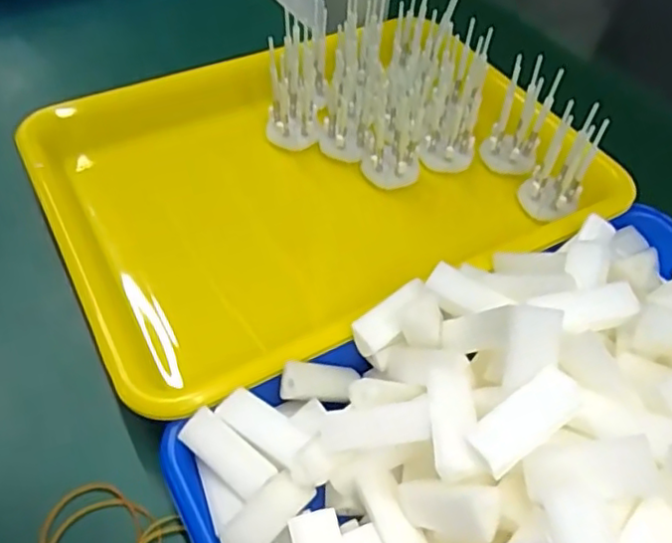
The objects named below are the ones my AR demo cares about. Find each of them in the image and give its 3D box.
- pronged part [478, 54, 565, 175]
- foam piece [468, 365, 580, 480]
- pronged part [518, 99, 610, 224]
[{"bbox_3d":[0.124,-0.102,0.421,0.035,0.075,0.017,22,31,12],"label":"pronged part"},{"bbox_3d":[0.073,0.057,0.242,0.047,0.007,0.020,-37,61,-13],"label":"foam piece"},{"bbox_3d":[0.142,-0.066,0.391,0.034,0.074,0.016,29,32,18],"label":"pronged part"}]

